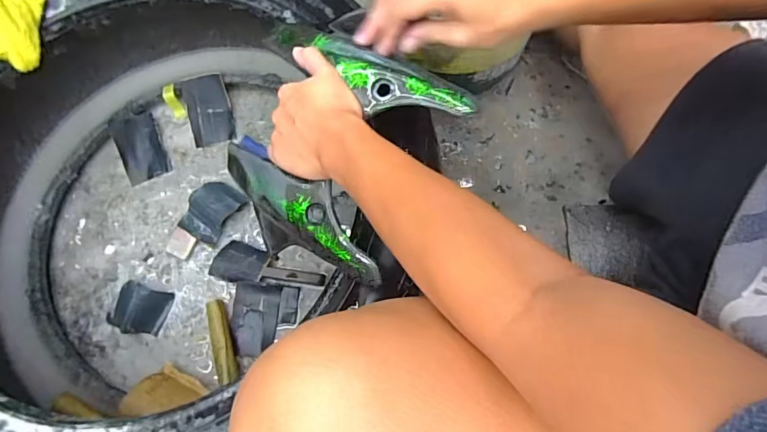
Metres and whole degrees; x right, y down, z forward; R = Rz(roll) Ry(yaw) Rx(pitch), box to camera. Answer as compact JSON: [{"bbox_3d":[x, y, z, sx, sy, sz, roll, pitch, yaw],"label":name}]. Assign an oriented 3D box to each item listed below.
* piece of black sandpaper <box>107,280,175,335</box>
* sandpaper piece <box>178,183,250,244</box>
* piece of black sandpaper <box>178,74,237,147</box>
[{"bbox_3d":[-0.369,0.137,0.674,0.089,0.034,0.068,13,73,6],"label":"piece of black sandpaper"},{"bbox_3d":[-0.276,-0.010,0.724,0.084,0.031,0.094,32,76,11],"label":"sandpaper piece"},{"bbox_3d":[-0.300,-0.181,0.777,0.074,0.013,0.113,-12,97,0],"label":"piece of black sandpaper"}]

